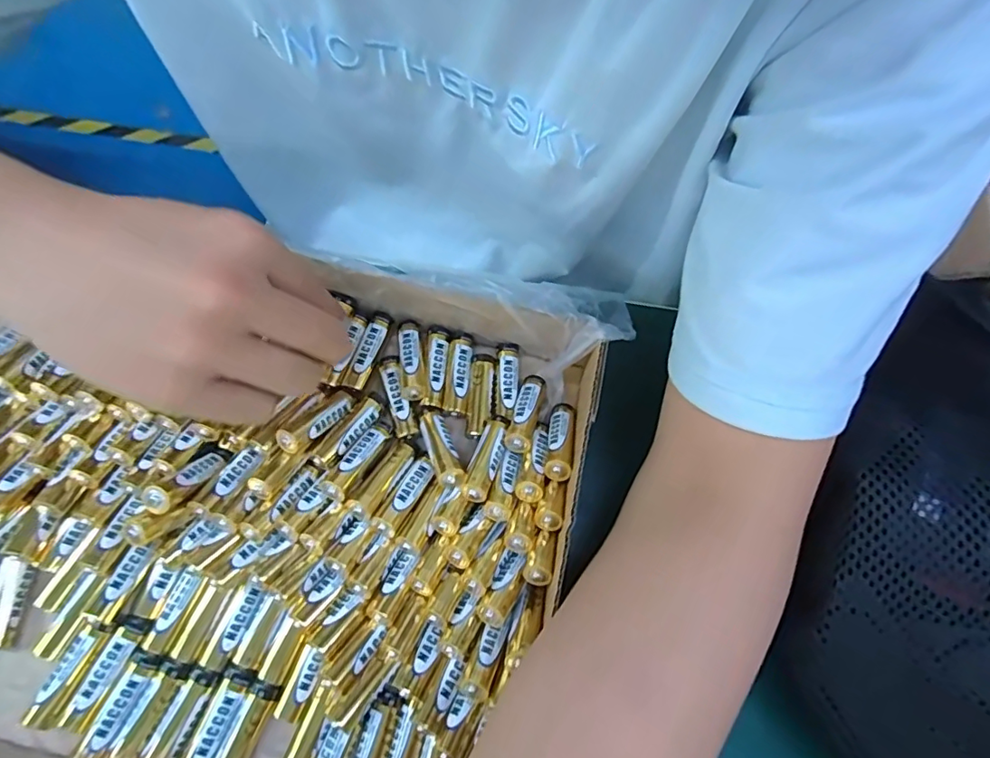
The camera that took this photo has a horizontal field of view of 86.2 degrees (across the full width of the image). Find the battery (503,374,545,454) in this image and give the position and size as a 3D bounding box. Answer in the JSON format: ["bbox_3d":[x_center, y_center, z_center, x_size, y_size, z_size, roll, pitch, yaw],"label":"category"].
[{"bbox_3d":[0.016,0.017,0.289,0.013,0.013,0.048,15,51,4],"label":"battery"}]

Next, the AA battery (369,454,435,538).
[{"bbox_3d":[-0.045,0.058,0.269,0.013,0.011,0.046,27,52,8],"label":"AA battery"}]

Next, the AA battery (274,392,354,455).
[{"bbox_3d":[-0.093,0.022,0.277,0.014,0.010,0.044,36,47,11],"label":"AA battery"}]

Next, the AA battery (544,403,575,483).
[{"bbox_3d":[0.034,0.033,0.282,0.014,0.013,0.049,10,41,2],"label":"AA battery"}]

